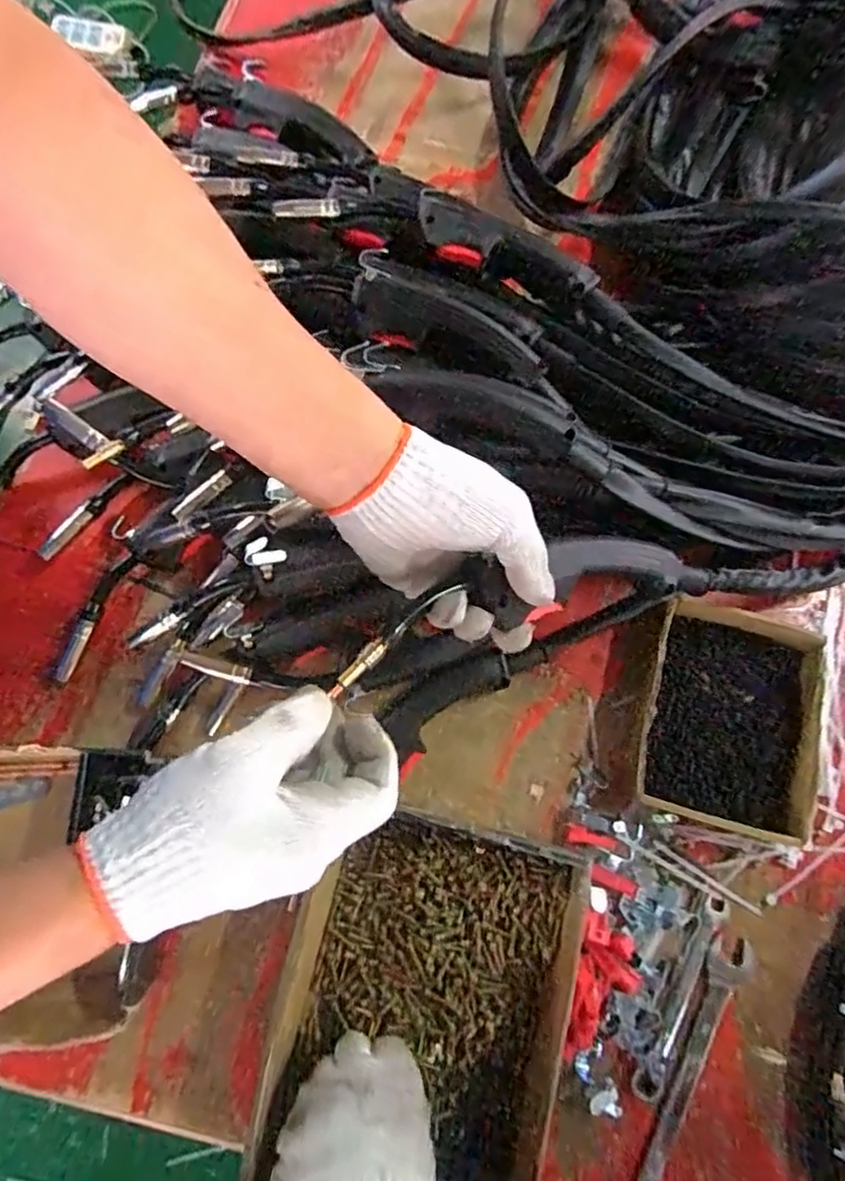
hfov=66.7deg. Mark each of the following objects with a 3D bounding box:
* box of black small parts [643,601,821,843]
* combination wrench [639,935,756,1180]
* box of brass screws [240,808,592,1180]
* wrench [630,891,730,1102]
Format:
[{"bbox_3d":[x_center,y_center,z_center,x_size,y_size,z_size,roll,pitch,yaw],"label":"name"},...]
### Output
[{"bbox_3d":[0.249,0.101,0.524,0.133,0.039,0.173,13,79,2],"label":"box of black small parts"},{"bbox_3d":[0.197,0.369,0.475,0.035,0.020,0.215,27,80,5],"label":"combination wrench"},{"bbox_3d":[0.002,0.291,0.460,0.197,0.074,0.245,13,79,2],"label":"box of brass screws"},{"bbox_3d":[0.199,0.308,0.490,0.023,0.006,0.154,28,80,5],"label":"wrench"}]

